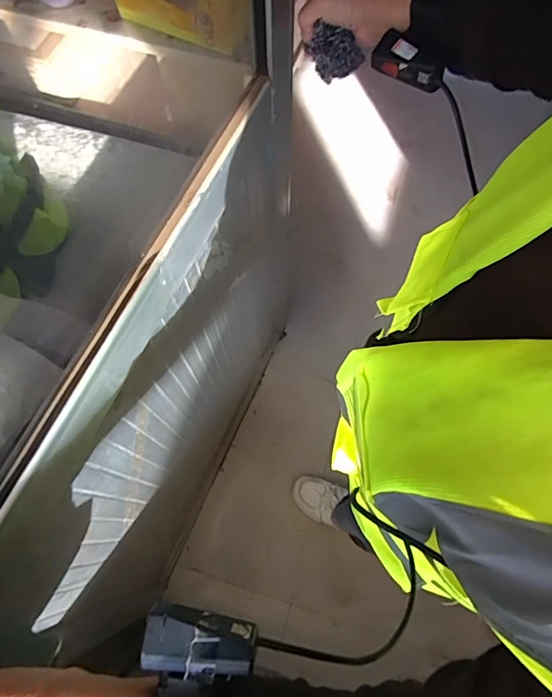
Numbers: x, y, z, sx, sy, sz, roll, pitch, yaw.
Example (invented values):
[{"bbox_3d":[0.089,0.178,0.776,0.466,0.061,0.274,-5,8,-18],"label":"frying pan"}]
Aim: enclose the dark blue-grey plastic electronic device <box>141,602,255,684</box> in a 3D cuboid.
[{"bbox_3d":[-0.048,0.182,0.274,0.067,0.018,0.033,12,69,5],"label":"dark blue-grey plastic electronic device"}]

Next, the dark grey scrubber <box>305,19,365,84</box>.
[{"bbox_3d":[0.071,-0.350,0.522,0.063,0.058,0.025,-7,69,-2],"label":"dark grey scrubber"}]

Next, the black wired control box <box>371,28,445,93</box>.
[{"bbox_3d":[0.129,-0.277,0.429,0.072,0.031,0.023,29,72,11],"label":"black wired control box"}]

